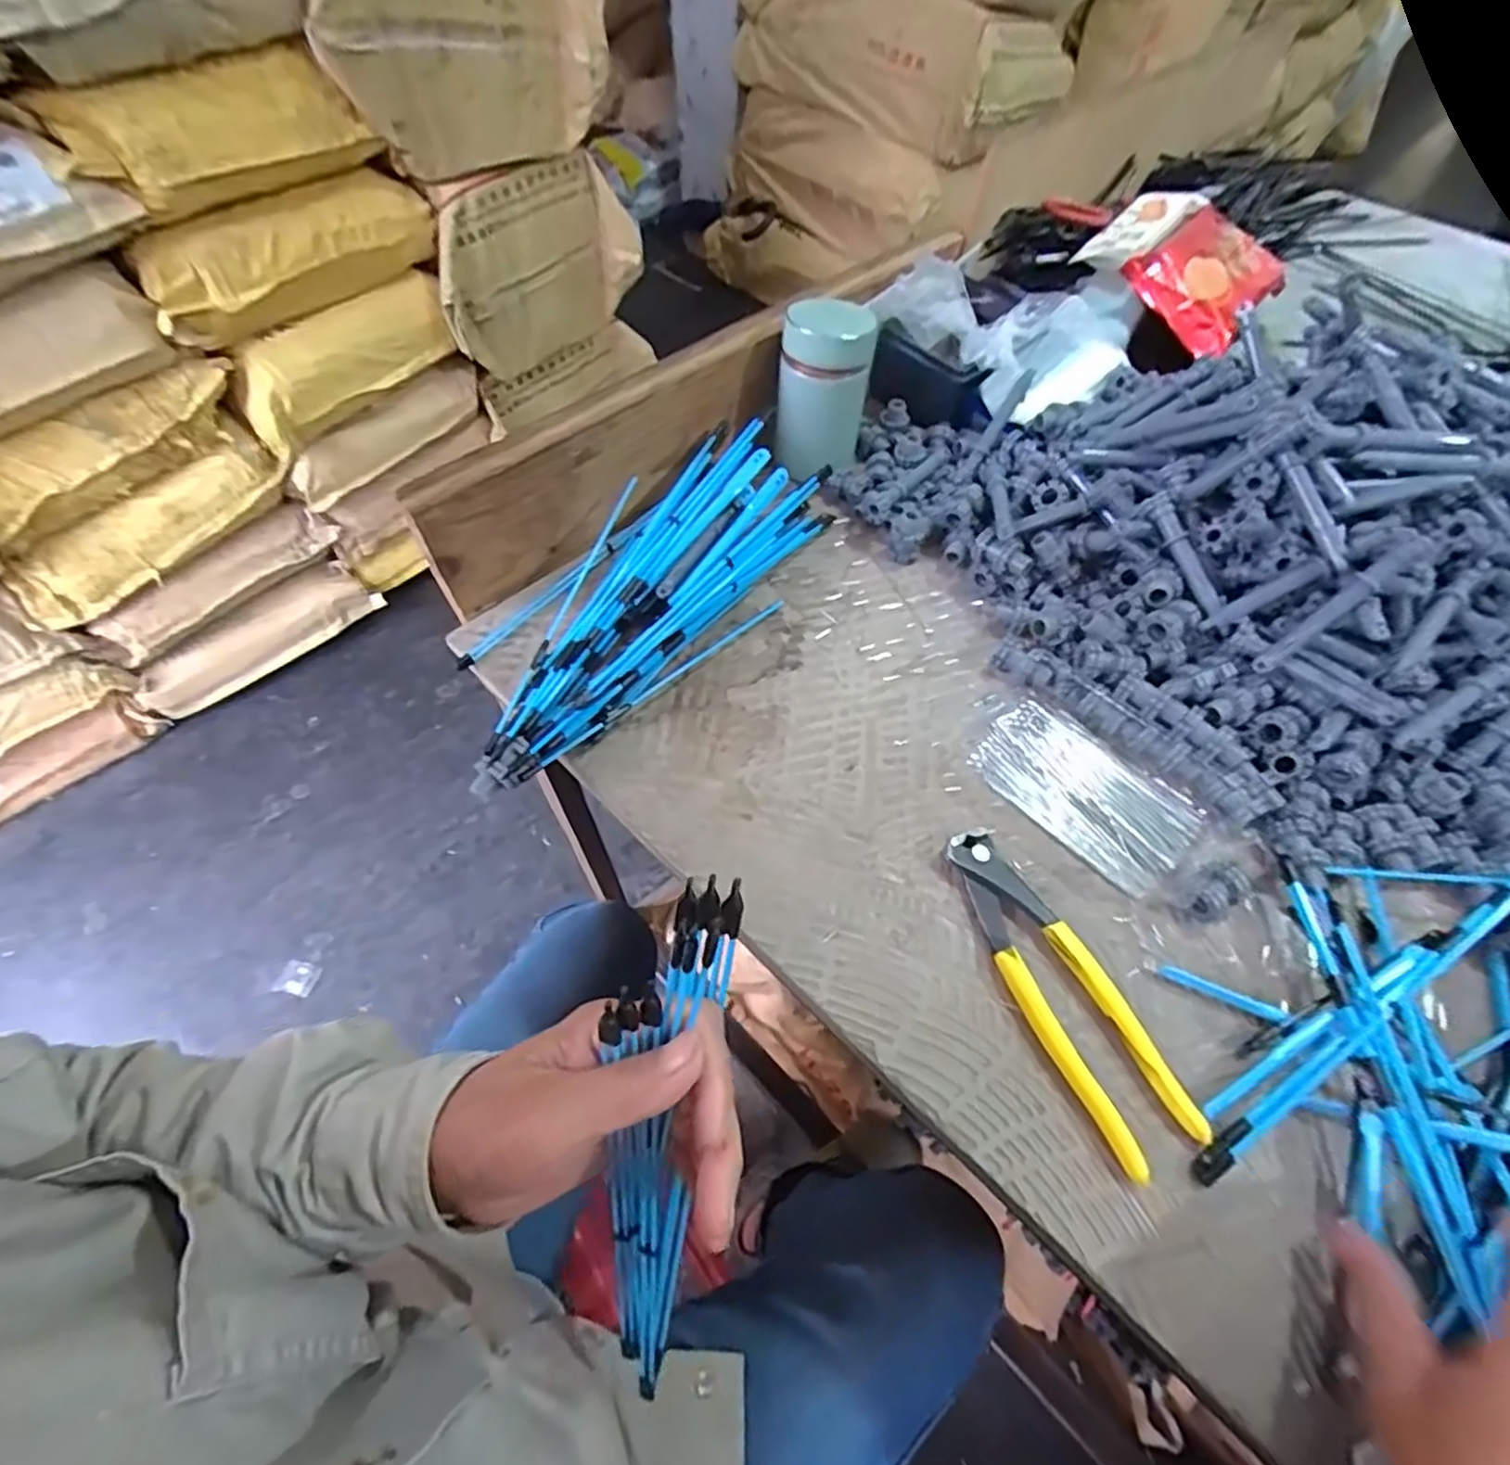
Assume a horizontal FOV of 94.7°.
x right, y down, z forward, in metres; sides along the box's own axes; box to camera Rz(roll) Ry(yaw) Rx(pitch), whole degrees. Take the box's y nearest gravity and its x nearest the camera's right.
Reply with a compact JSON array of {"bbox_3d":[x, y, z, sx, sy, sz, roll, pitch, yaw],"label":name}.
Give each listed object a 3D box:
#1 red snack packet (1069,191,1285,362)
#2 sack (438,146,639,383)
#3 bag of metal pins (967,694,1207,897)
[{"bbox_3d":[0.389,-0.423,0.625,0.153,0.045,0.163,-35,64,-22],"label":"red snack packet"},{"bbox_3d":[-0.413,-0.903,1.377,0.438,0.314,0.118,-39,66,-23],"label":"sack"},{"bbox_3d":[0.193,0.030,0.421,0.077,0.010,0.136,-39,66,-24],"label":"bag of metal pins"}]

